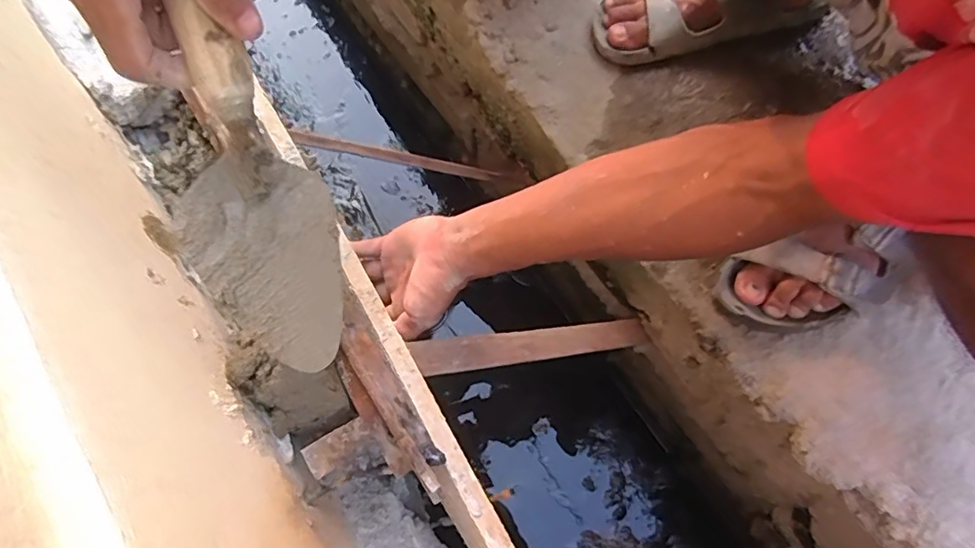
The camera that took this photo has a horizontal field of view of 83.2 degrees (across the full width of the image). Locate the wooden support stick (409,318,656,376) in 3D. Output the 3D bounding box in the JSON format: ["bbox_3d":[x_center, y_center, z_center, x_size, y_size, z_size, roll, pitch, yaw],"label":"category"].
[{"bbox_3d":[0.056,0.070,0.557,0.289,0.014,0.033,-2,70,-35],"label":"wooden support stick"}]

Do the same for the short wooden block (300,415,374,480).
[{"bbox_3d":[-0.108,0.125,0.401,0.047,0.014,0.025,-32,76,-10],"label":"short wooden block"}]

